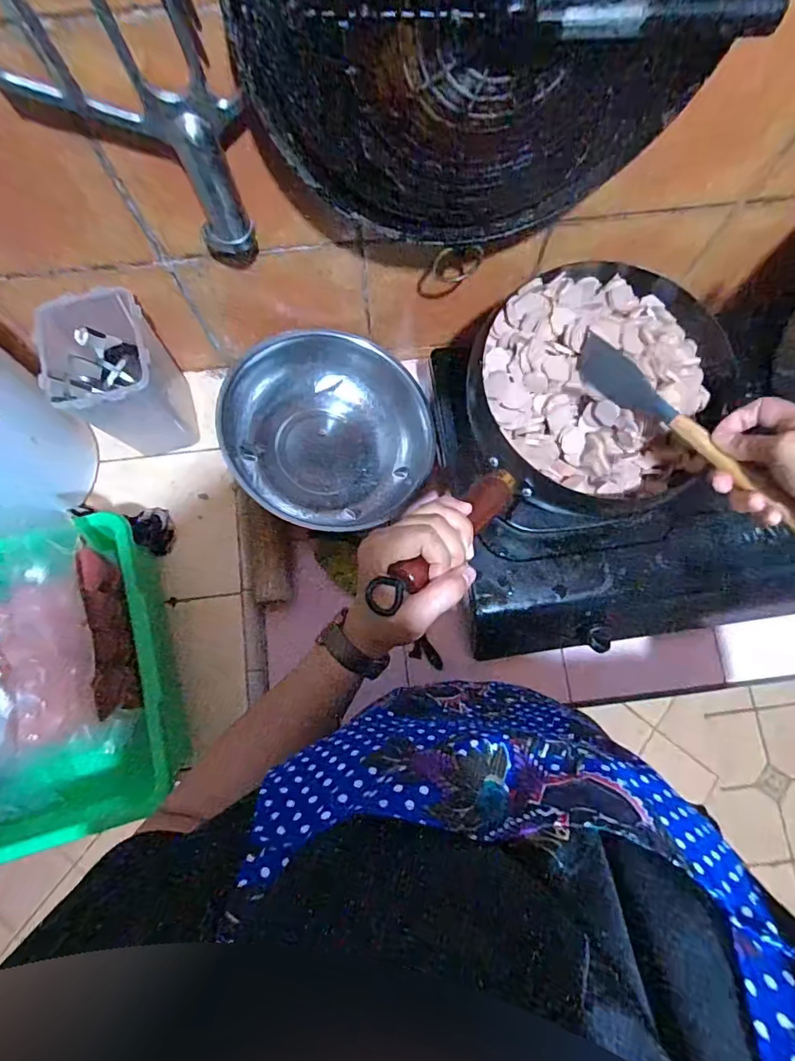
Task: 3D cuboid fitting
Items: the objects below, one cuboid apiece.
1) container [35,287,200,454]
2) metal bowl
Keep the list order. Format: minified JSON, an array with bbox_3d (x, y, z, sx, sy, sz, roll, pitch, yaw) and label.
[{"bbox_3d":[-0.323,-0.182,0.596,0.107,0.221,0.119,-9,78,-2],"label":"container"},{"bbox_3d":[-0.083,-0.126,0.648,0.250,0.126,0.238,0,78,0],"label":"metal bowl"}]

